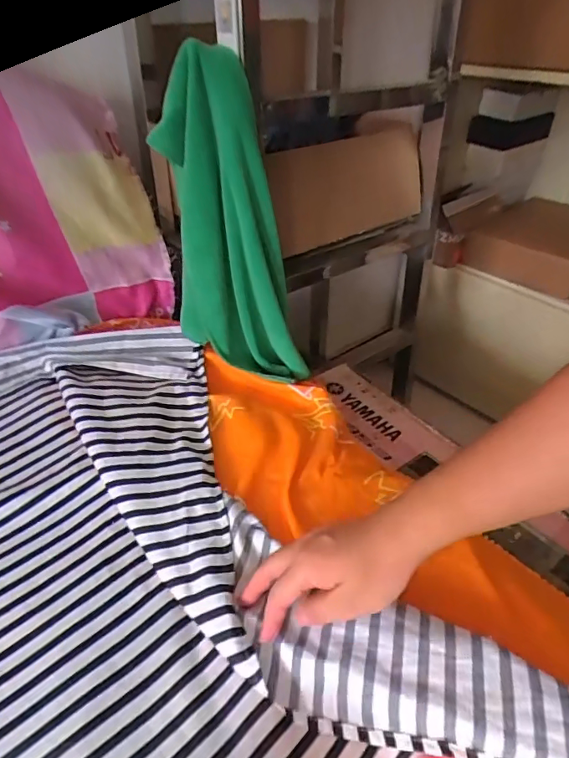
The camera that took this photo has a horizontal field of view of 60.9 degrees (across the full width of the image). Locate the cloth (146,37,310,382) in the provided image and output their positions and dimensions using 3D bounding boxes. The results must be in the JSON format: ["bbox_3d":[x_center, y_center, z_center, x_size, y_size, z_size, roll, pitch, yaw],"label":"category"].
[{"bbox_3d":[-0.058,-0.159,0.561,0.142,0.362,0.080,0,40,3],"label":"cloth"}]

